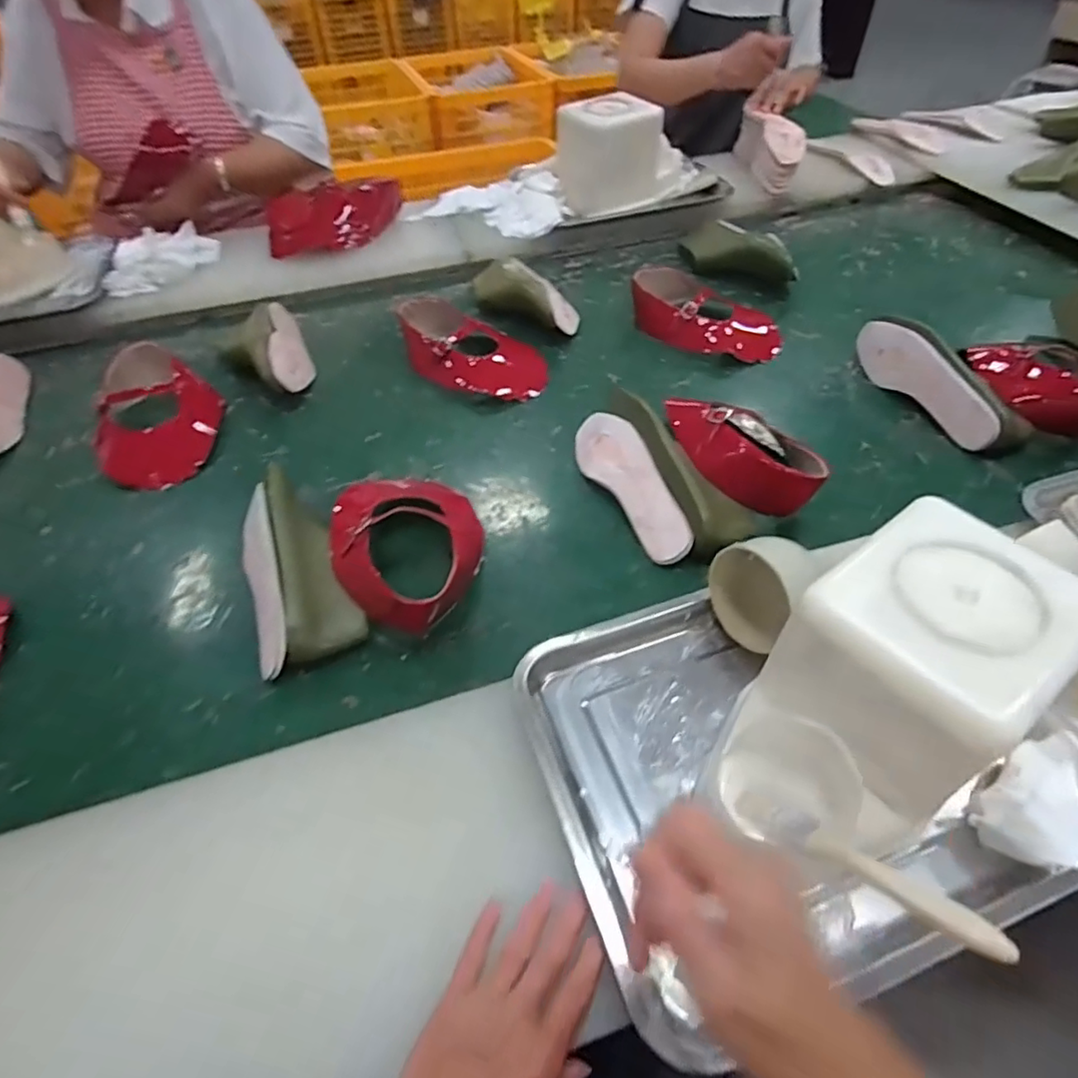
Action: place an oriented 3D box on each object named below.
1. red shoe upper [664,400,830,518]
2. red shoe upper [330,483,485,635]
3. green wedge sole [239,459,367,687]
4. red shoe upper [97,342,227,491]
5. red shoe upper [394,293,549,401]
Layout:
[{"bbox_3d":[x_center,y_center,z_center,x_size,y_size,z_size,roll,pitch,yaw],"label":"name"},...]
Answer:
[{"bbox_3d":[0.226,-0.090,0.688,0.184,0.087,0.075,28,55,25],"label":"red shoe upper"},{"bbox_3d":[-0.135,0.009,0.630,0.152,0.074,0.193,-10,49,-7],"label":"red shoe upper"},{"bbox_3d":[-0.258,0.023,0.621,0.102,0.076,0.227,-21,51,-16],"label":"green wedge sole"},{"bbox_3d":[-0.516,-0.172,0.807,0.157,0.064,0.238,-31,54,-22],"label":"red shoe upper"},{"bbox_3d":[-0.102,-0.284,0.883,0.234,0.072,0.125,23,53,21],"label":"red shoe upper"}]

